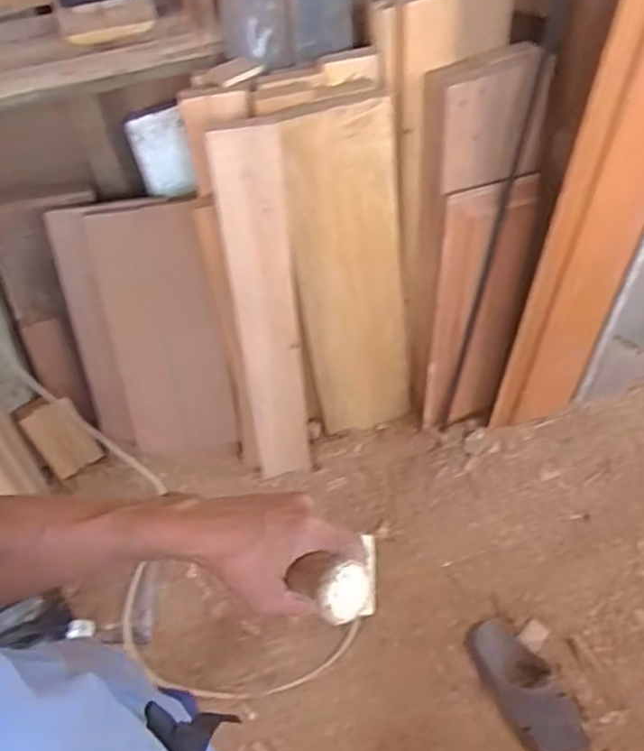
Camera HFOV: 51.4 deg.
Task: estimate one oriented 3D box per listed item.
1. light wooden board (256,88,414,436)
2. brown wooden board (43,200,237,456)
[{"bbox_3d":[0.057,-0.159,1.307,0.202,0.753,0.034,-9,46,3],"label":"light wooden board"},{"bbox_3d":[-0.351,-0.065,1.336,0.286,0.548,0.043,1,34,8],"label":"brown wooden board"}]

